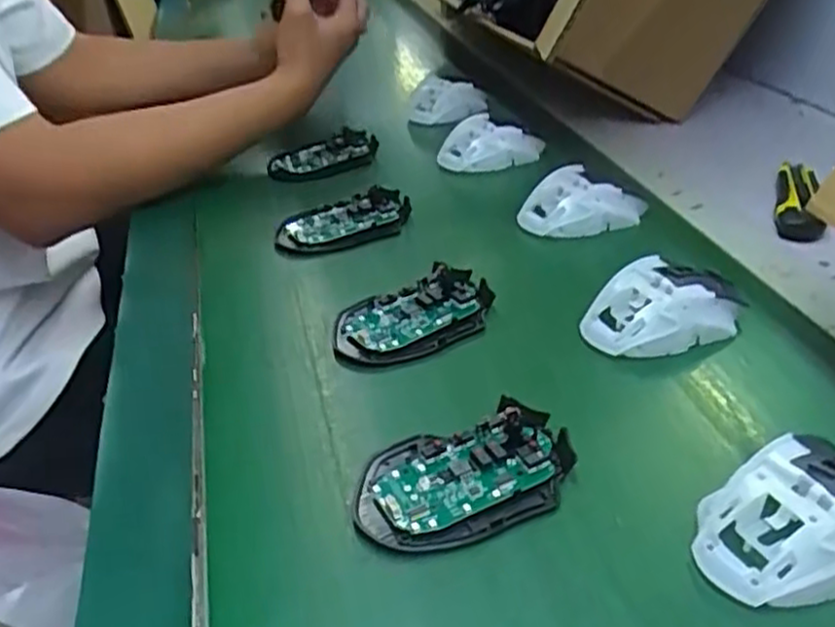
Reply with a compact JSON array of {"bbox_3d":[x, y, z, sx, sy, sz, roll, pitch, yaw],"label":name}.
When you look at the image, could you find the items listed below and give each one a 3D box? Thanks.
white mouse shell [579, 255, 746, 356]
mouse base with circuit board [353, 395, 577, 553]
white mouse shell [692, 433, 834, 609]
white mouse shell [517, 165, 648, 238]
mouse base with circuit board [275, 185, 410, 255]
[{"bbox_3d":[0.160,-0.006,0.498,0.107,0.036,0.067,-17,36,-21],"label":"white mouse shell"},{"bbox_3d":[0.025,0.082,0.385,0.114,0.019,0.068,-12,34,-14],"label":"mouse base with circuit board"},{"bbox_3d":[0.179,0.090,0.347,0.110,0.033,0.069,-18,36,-23],"label":"white mouse shell"},{"bbox_3d":[0.134,-0.093,0.626,0.101,0.038,0.057,-9,34,-11],"label":"white mouse shell"},{"bbox_3d":[-0.058,-0.076,0.627,0.115,0.018,0.060,-21,37,-26],"label":"mouse base with circuit board"}]

